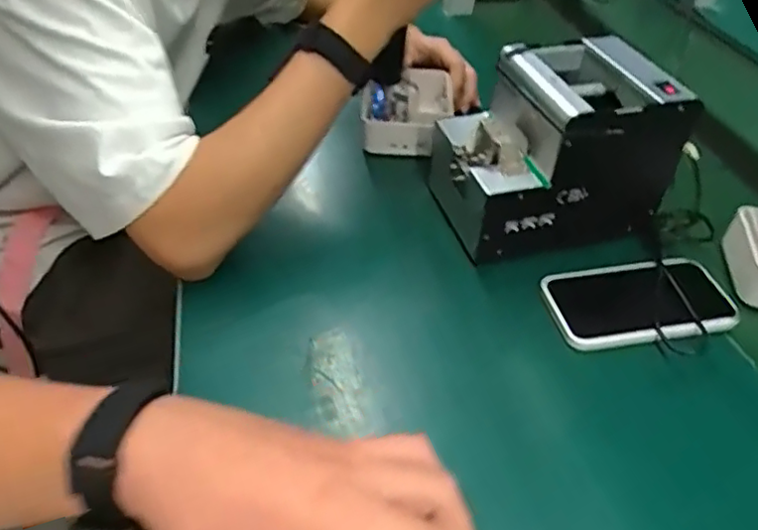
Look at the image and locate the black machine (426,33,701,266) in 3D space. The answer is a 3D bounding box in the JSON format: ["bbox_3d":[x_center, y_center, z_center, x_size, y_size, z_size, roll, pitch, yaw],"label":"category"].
[{"bbox_3d":[0.154,-0.109,0.549,0.186,0.138,0.130,-8,44,-13],"label":"black machine"}]

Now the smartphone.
[{"bbox_3d":[0.217,0.029,0.504,0.154,0.014,0.078,-4,43,-9],"label":"smartphone"}]

